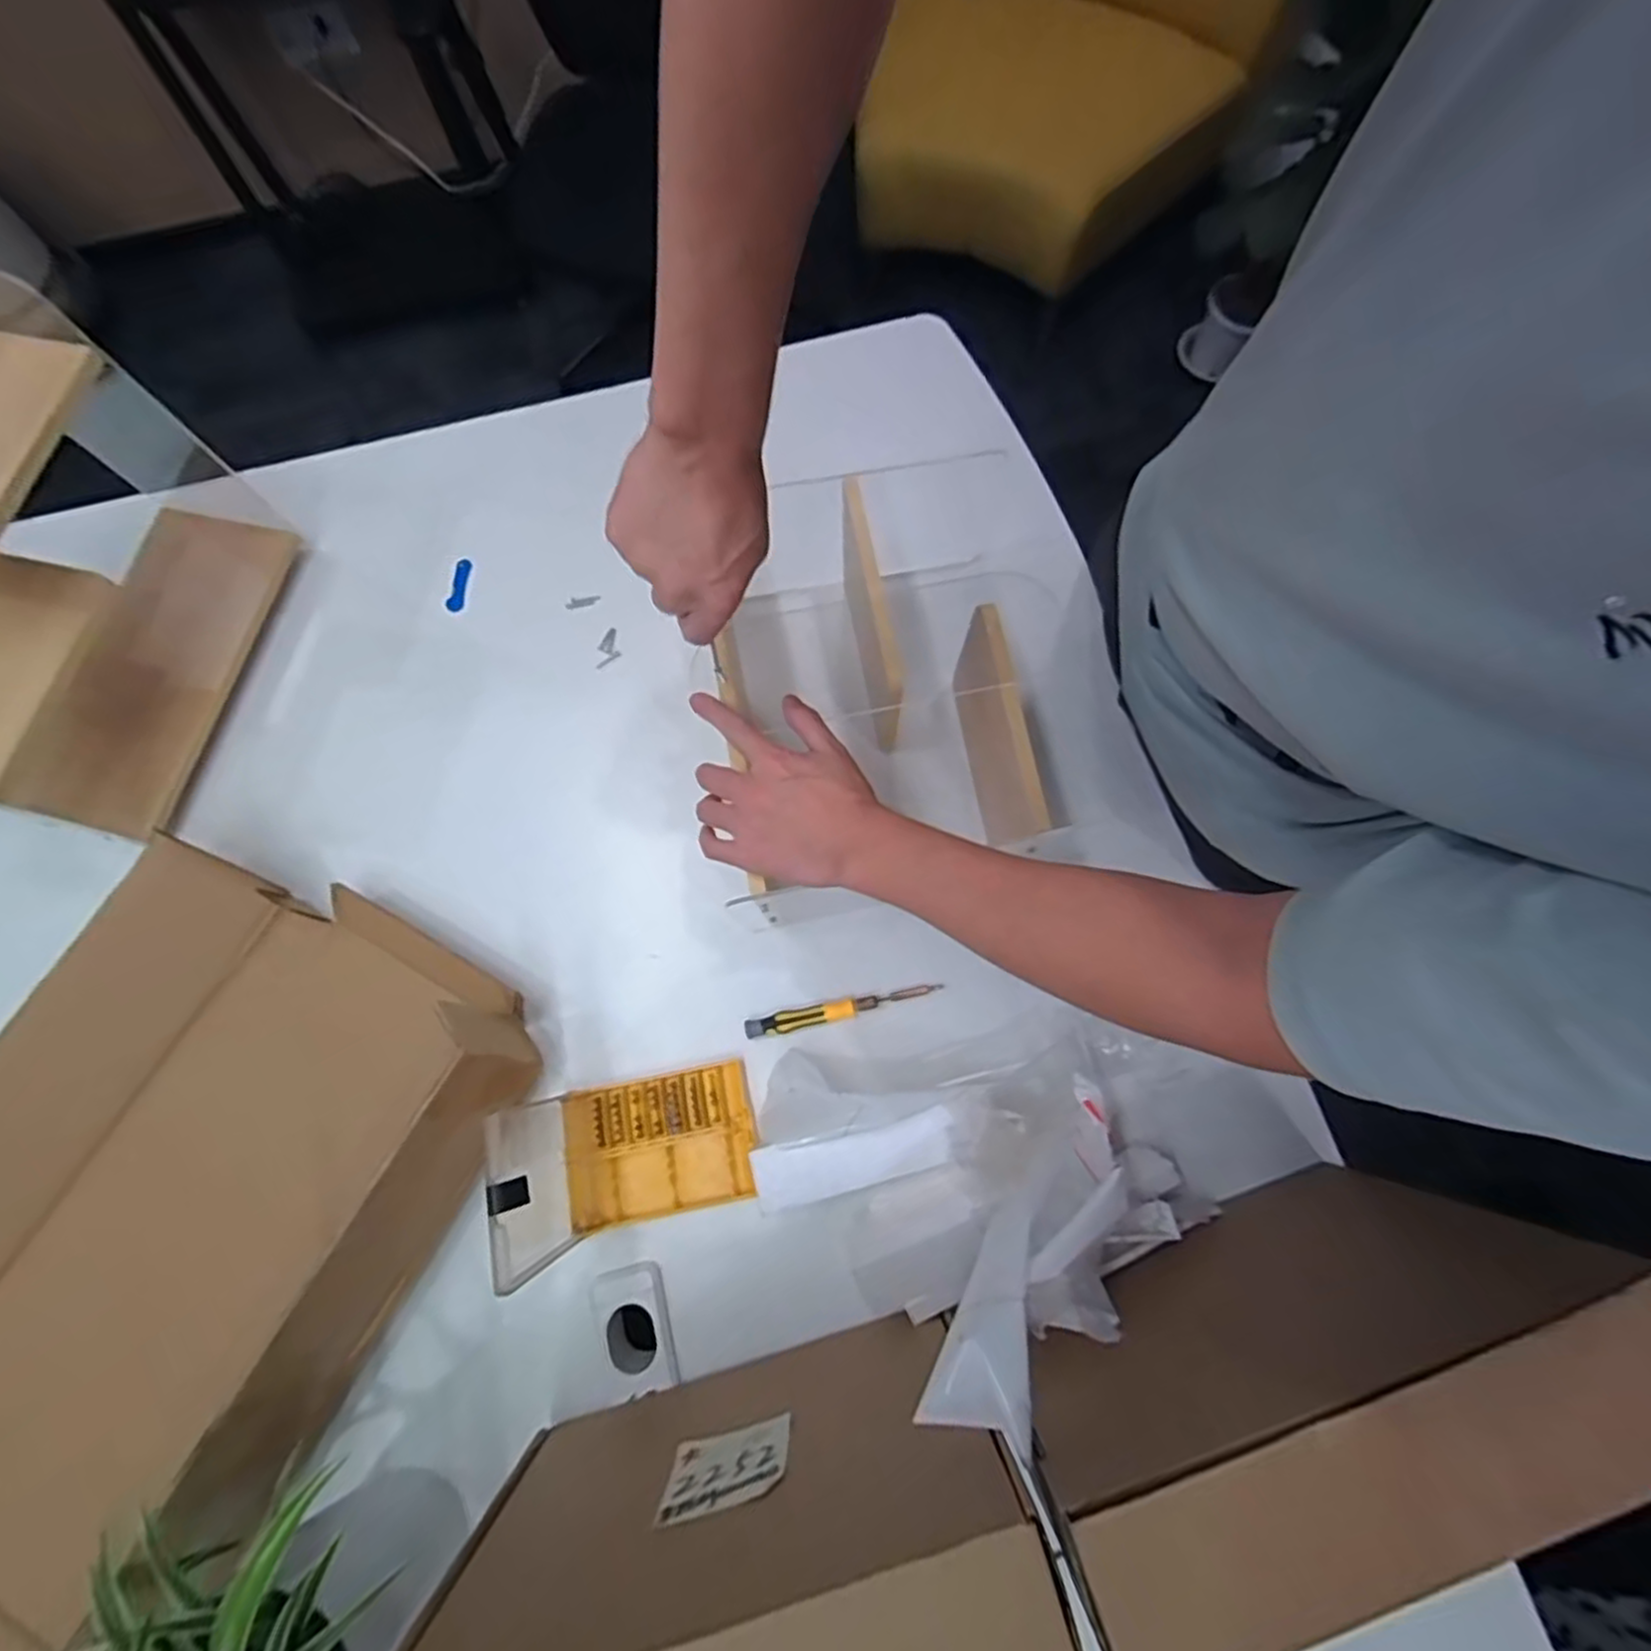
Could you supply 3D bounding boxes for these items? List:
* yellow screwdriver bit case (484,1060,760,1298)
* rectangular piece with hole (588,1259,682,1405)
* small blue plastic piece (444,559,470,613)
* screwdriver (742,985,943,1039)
[{"bbox_3d":[-0.158,0.256,0.553,0.192,0.158,0.122,-14,74,-2],"label":"yellow screwdriver bit case"},{"bbox_3d":[-0.154,0.406,0.583,0.058,0.008,0.089,-21,74,-4],"label":"rectangular piece with hole"},{"bbox_3d":[-0.394,-0.258,0.780,0.017,0.010,0.059,7,74,4],"label":"small blue plastic piece"},{"bbox_3d":[0.016,0.165,0.651,0.176,0.011,0.018,-12,74,-2],"label":"screwdriver"}]

